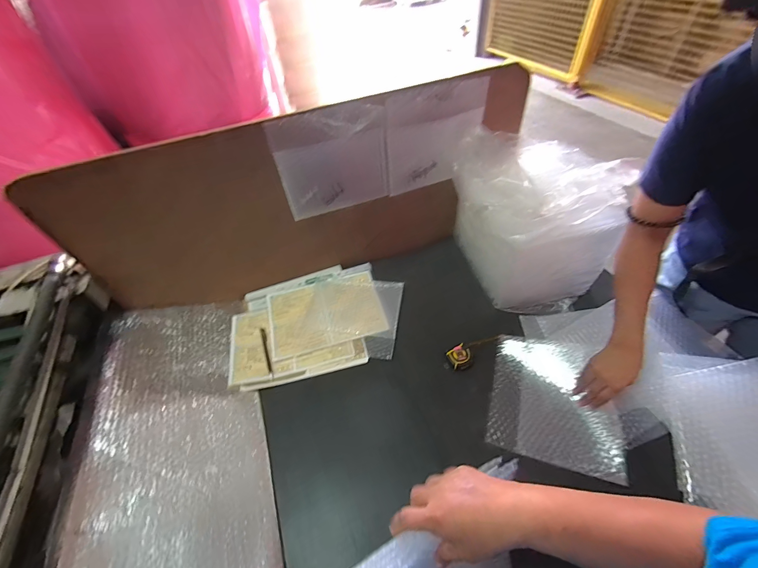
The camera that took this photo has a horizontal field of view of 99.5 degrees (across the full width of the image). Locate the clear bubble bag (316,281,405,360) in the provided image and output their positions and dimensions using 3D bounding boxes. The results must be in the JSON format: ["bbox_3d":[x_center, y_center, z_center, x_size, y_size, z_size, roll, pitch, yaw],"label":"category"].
[{"bbox_3d":[-0.064,0.079,0.851,0.232,0.015,0.219,6,56,9],"label":"clear bubble bag"}]

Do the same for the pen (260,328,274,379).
[{"bbox_3d":[-0.280,0.170,0.801,0.013,0.011,0.146,-20,50,-11],"label":"pen"}]

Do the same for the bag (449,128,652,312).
[{"bbox_3d":[0.375,-0.158,0.790,0.325,0.317,0.333,-11,48,-3],"label":"bag"}]

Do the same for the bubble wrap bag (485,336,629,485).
[{"bbox_3d":[0.352,0.231,0.652,0.227,0.023,0.242,3,60,26],"label":"bubble wrap bag"}]

